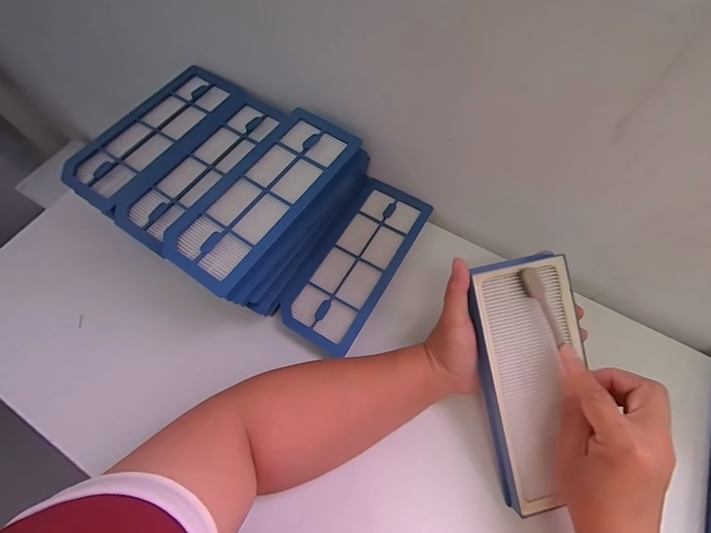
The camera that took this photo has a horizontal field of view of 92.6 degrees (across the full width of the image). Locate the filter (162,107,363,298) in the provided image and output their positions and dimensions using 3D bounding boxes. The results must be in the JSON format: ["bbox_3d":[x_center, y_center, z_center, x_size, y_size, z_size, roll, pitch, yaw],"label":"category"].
[{"bbox_3d":[-0.086,-0.068,0.331,0.085,0.028,0.200,31,68,14],"label":"filter"}]

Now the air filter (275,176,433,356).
[{"bbox_3d":[0.004,-0.009,0.381,0.083,0.014,0.204,28,67,13],"label":"air filter"}]

